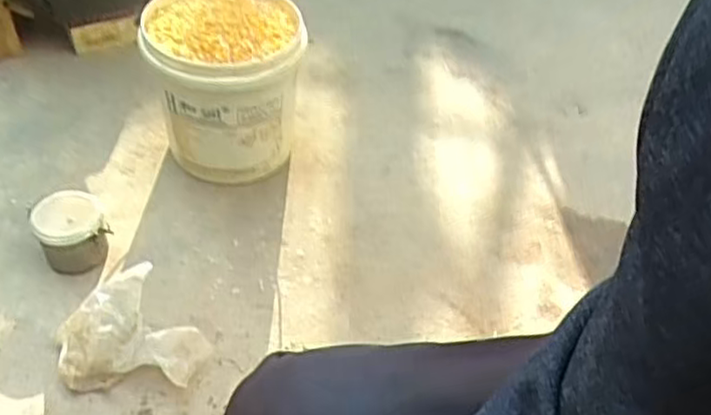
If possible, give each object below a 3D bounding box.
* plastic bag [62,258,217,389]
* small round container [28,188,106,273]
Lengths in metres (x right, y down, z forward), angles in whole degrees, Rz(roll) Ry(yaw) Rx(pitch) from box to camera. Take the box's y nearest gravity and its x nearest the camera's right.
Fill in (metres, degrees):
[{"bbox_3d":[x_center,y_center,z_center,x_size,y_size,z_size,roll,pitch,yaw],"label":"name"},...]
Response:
[{"bbox_3d":[-0.300,0.166,0.928,0.193,0.133,0.114,-1,44,-6],"label":"plastic bag"},{"bbox_3d":[-0.440,0.034,1.073,0.097,0.109,0.102,3,44,-2],"label":"small round container"}]

